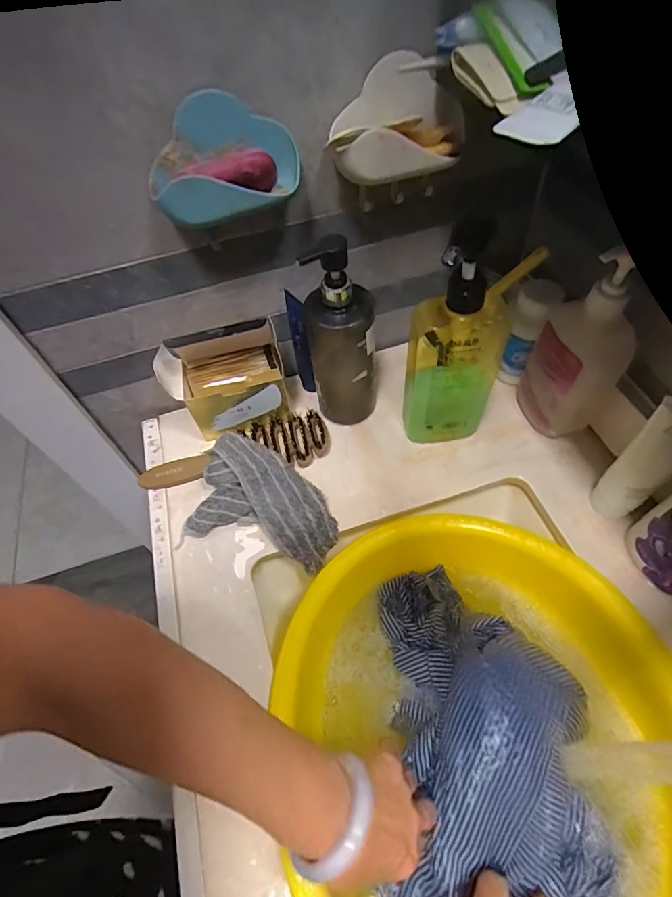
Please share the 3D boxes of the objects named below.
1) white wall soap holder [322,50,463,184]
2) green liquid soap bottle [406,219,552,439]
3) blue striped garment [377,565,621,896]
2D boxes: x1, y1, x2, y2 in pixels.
[{"bbox_3d":[0.052,-0.276,0.378,0.126,0.085,0.048,-23,56,-10],"label":"white wall soap holder"},{"bbox_3d":[0.107,-0.092,0.415,0.080,0.255,0.067,-18,55,-7],"label":"green liquid soap bottle"},{"bbox_3d":[0.130,0.241,0.397,0.167,0.049,0.267,-2,55,4],"label":"blue striped garment"}]

